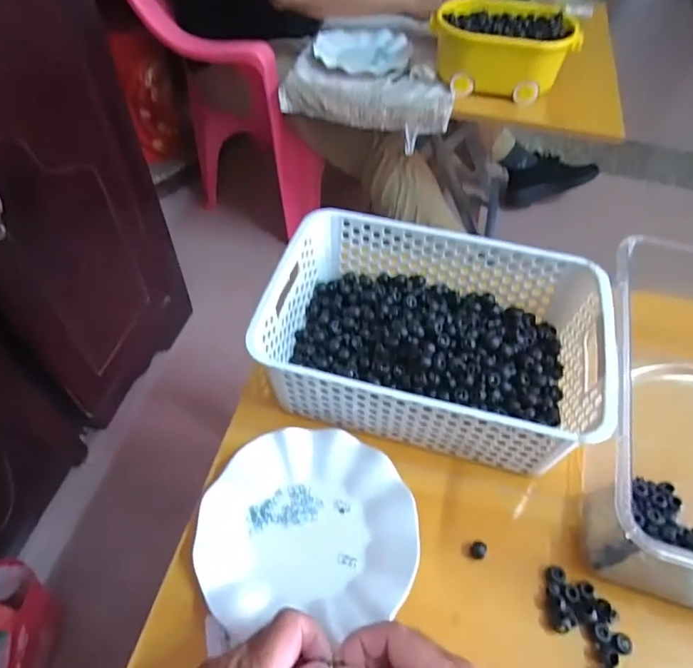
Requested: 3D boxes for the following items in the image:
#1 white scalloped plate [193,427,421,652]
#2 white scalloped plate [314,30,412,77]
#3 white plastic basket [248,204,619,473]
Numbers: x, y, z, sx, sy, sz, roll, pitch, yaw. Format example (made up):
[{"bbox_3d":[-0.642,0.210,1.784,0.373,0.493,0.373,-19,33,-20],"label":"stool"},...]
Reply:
[{"bbox_3d":[-0.032,0.166,0.445,0.179,0.024,0.164,1,52,-1],"label":"white scalloped plate"},{"bbox_3d":[0.035,-0.527,0.973,0.178,0.029,0.178,1,52,-1],"label":"white scalloped plate"},{"bbox_3d":[0.076,0.004,0.516,0.296,0.109,0.207,15,53,9],"label":"white plastic basket"}]

